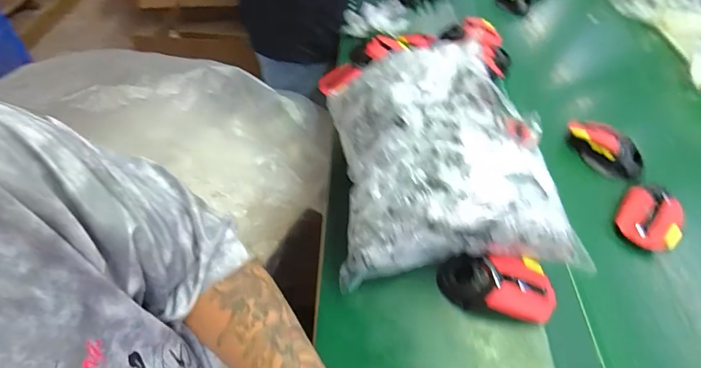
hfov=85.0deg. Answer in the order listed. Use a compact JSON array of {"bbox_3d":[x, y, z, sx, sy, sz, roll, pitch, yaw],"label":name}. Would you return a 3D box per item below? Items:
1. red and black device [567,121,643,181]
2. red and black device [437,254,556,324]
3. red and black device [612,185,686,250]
[{"bbox_3d":[0.390,-0.056,0.582,0.051,0.045,0.110,-21,55,-19],"label":"red and black device"},{"bbox_3d":[0.165,0.118,0.434,0.122,0.042,0.065,8,51,4],"label":"red and black device"},{"bbox_3d":[0.390,0.042,0.497,0.069,0.024,0.085,25,85,39],"label":"red and black device"}]

